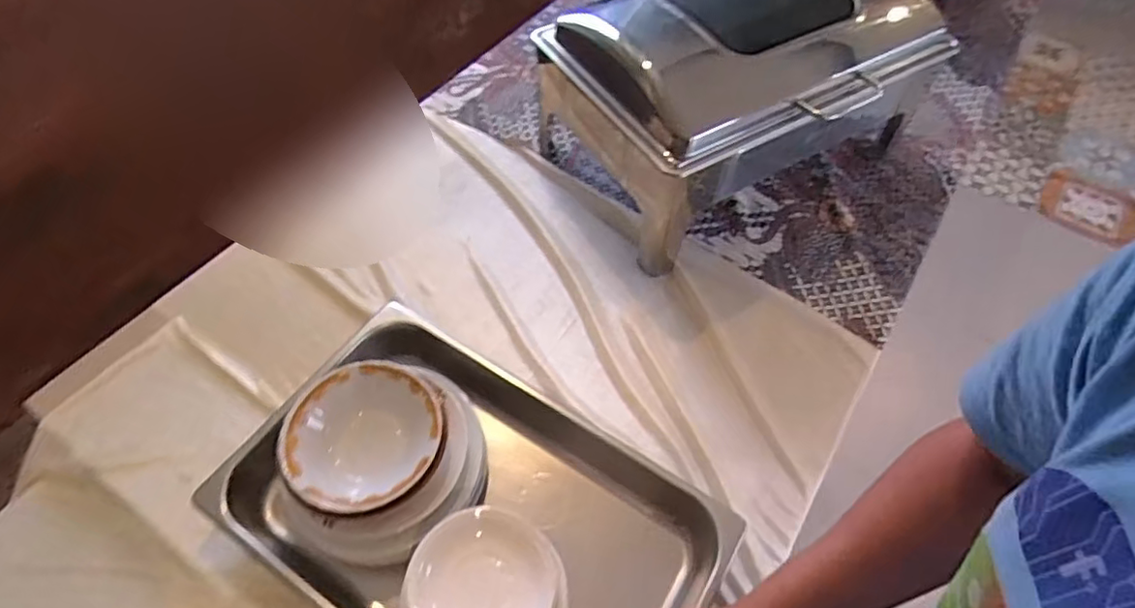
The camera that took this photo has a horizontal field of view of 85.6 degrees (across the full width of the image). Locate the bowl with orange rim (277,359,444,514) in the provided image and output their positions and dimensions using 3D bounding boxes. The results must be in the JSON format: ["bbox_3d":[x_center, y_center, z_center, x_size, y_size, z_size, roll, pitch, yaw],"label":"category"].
[{"bbox_3d":[-0.224,0.147,0.678,0.162,0.050,0.164,1,56,-1],"label":"bowl with orange rim"}]

